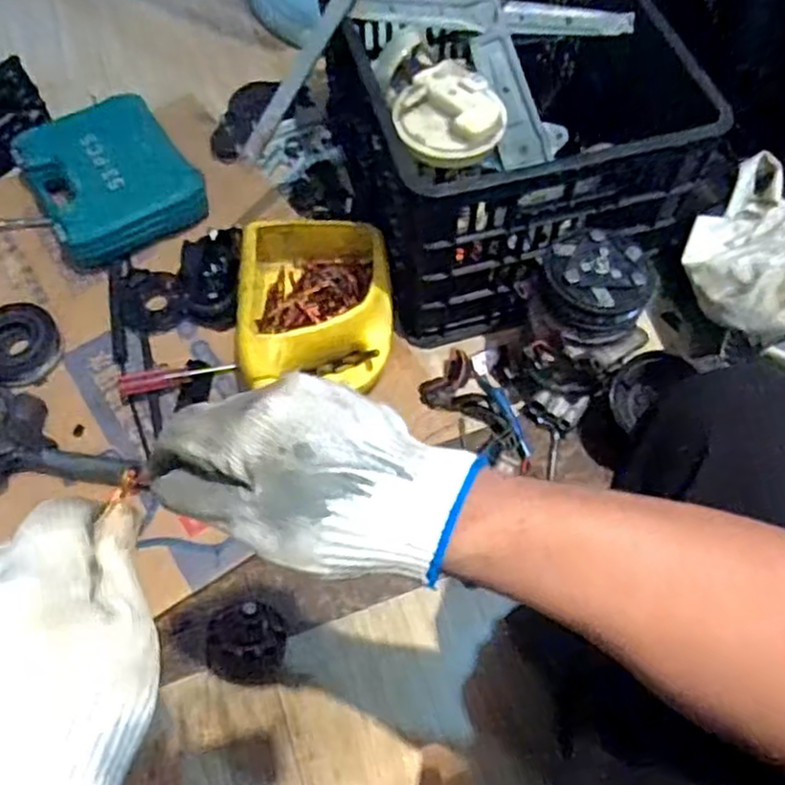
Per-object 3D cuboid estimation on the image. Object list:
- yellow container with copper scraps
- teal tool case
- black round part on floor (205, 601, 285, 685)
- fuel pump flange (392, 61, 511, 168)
[{"bbox_3d":[-0.088,-0.093,0.875,0.174,0.096,0.209,-2,62,-1],"label":"yellow container with copper scraps"},{"bbox_3d":[-0.390,-0.295,1.023,0.204,0.077,0.232,-30,64,-14],"label":"teal tool case"},{"bbox_3d":[-0.145,0.249,0.720,0.078,0.073,0.063,-14,63,-7],"label":"black round part on floor"},{"bbox_3d":[0.061,-0.294,0.780,0.117,0.040,0.109,-13,63,-6],"label":"fuel pump flange"}]

